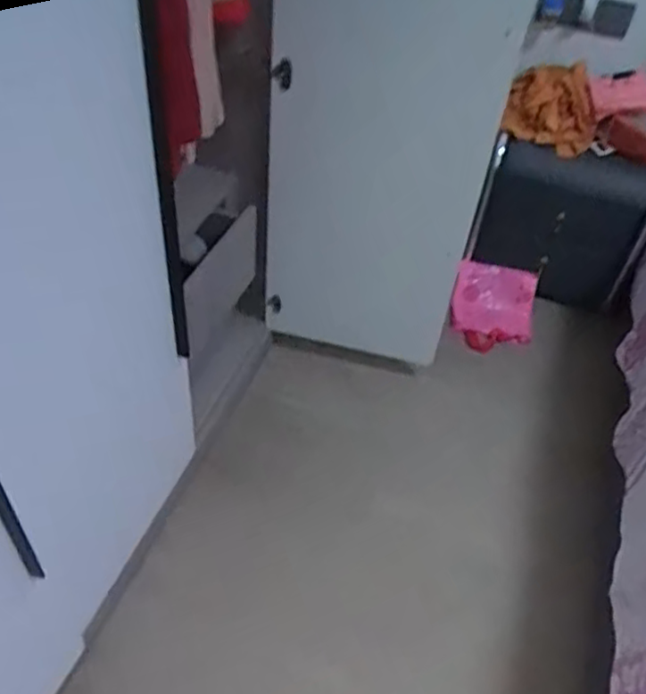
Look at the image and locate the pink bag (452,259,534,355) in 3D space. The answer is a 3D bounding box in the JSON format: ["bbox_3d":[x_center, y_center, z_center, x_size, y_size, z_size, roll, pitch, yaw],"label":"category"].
[{"bbox_3d":[0.454,-0.096,1.821,0.213,0.199,0.164,5,46,-1],"label":"pink bag"}]

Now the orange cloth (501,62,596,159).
[{"bbox_3d":[0.551,-0.596,1.657,0.217,0.050,0.244,13,77,-5],"label":"orange cloth"}]

